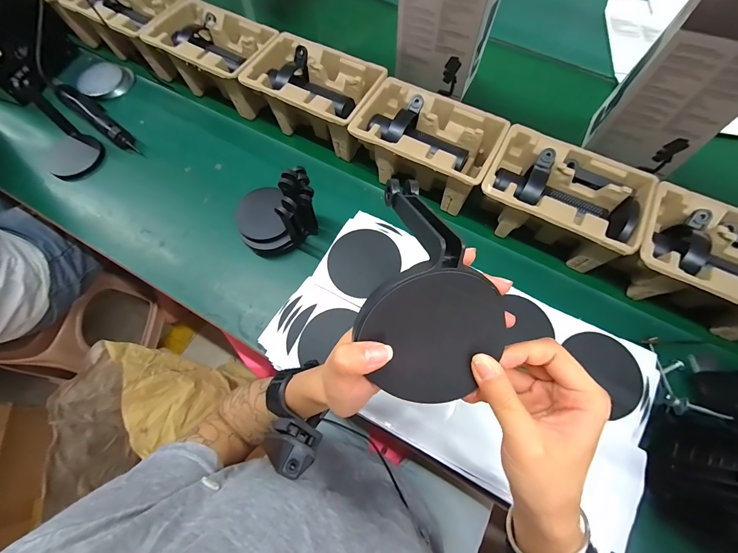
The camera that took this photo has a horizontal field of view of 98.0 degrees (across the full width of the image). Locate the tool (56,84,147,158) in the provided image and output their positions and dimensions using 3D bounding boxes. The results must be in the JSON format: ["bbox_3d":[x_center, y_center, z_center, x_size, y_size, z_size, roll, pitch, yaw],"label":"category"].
[{"bbox_3d":[-0.554,-0.325,0.650,0.286,0.029,0.044,40,72,11],"label":"tool"}]

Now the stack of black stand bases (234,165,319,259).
[{"bbox_3d":[-0.149,-0.100,0.500,0.124,0.143,0.085,1,70,-3],"label":"stack of black stand bases"}]

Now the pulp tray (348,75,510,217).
[{"bbox_3d":[0.093,-0.228,0.556,0.233,0.097,0.156,25,70,6],"label":"pulp tray"}]

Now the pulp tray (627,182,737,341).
[{"bbox_3d":[0.482,-0.015,0.459,0.226,0.103,0.145,28,71,7],"label":"pulp tray"}]

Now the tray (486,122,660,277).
[{"bbox_3d":[0.289,-0.118,0.510,0.221,0.103,0.142,28,71,7],"label":"tray"}]

